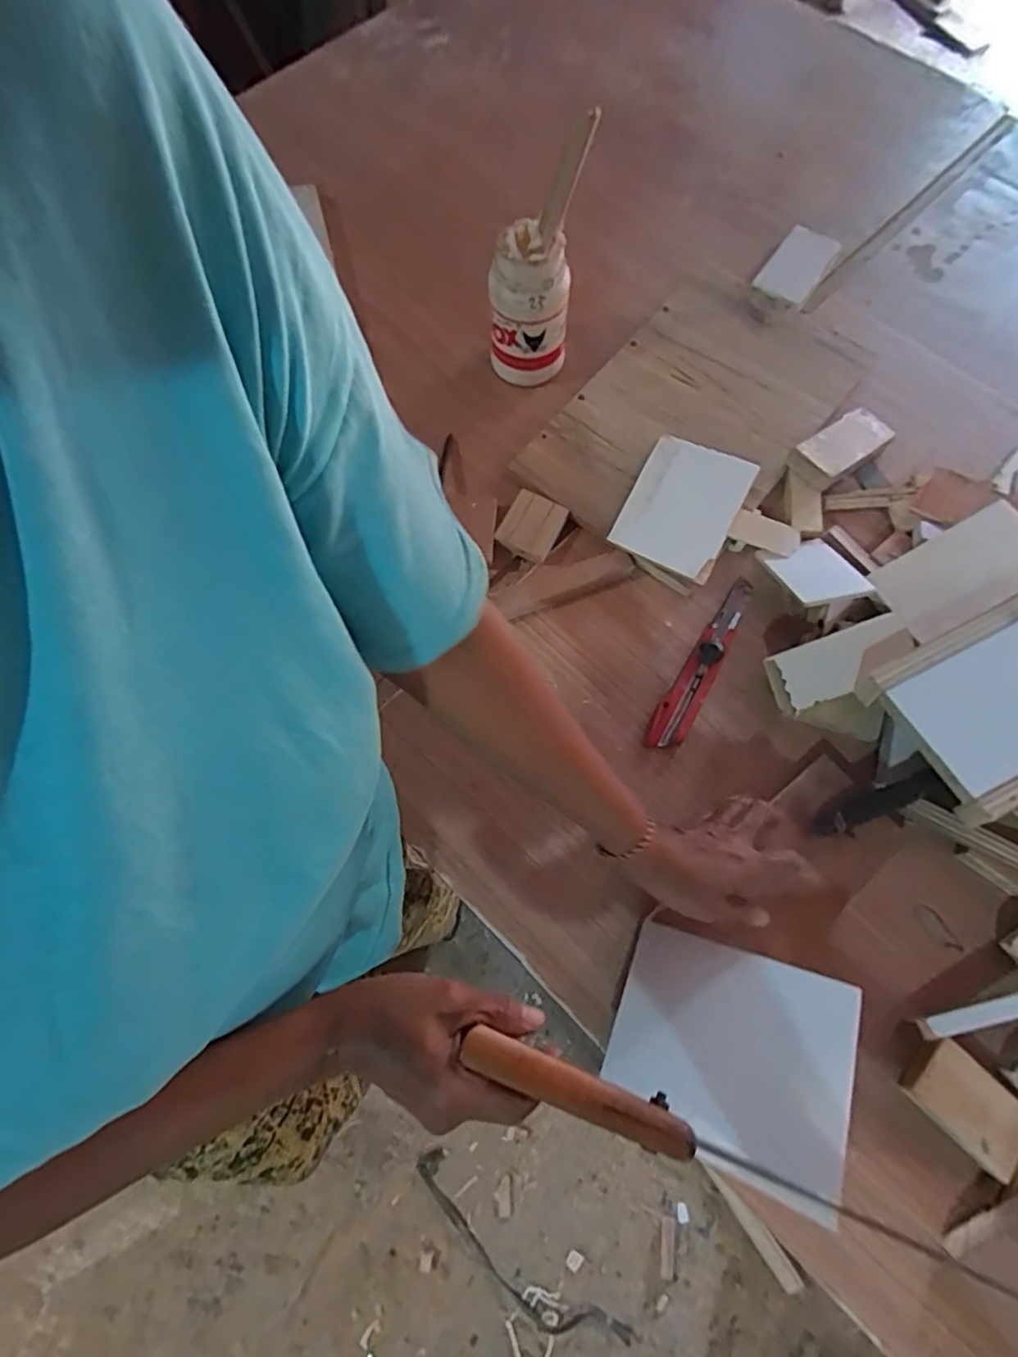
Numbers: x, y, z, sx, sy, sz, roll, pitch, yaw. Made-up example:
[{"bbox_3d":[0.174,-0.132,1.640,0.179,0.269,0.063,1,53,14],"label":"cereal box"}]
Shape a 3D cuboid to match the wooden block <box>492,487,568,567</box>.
[{"bbox_3d":[0.022,-0.149,0.612,0.055,0.019,0.064,24,73,9],"label":"wooden block"}]

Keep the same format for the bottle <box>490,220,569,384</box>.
[{"bbox_3d":[0.019,-0.375,0.634,0.077,0.131,0.067,1,71,1],"label":"bottle"}]

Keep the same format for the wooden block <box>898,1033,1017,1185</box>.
[{"bbox_3d":[0.330,0.306,0.453,0.051,0.020,0.082,-43,76,-12],"label":"wooden block"}]

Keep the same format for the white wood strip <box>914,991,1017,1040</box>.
[{"bbox_3d":[0.364,0.240,0.456,0.125,0.009,0.016,-21,71,9],"label":"white wood strip"}]

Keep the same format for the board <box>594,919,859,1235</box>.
[{"bbox_3d":[0.145,0.247,0.416,0.146,0.007,0.128,11,61,27],"label":"board"}]

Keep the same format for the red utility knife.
[{"bbox_3d":[0.181,-0.017,0.570,0.031,0.020,0.186,31,74,11],"label":"red utility knife"}]

